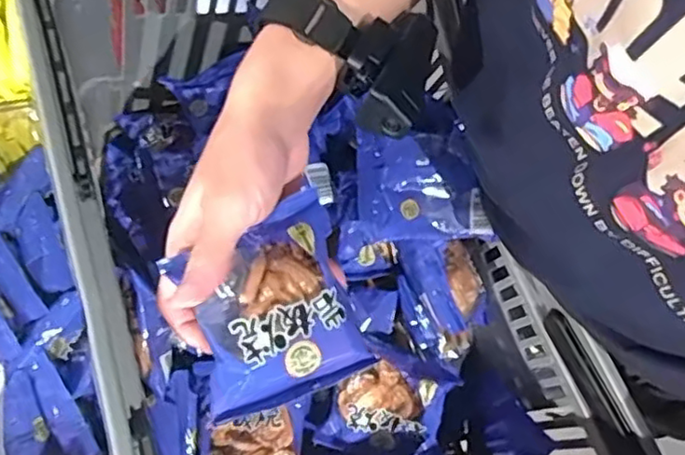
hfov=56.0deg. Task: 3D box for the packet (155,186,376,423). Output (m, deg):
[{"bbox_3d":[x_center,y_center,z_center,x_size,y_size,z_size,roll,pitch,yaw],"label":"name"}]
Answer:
[{"bbox_3d":[-0.036,0.038,0.331,0.087,0.030,0.094,-26,75,-5],"label":"packet"}]

